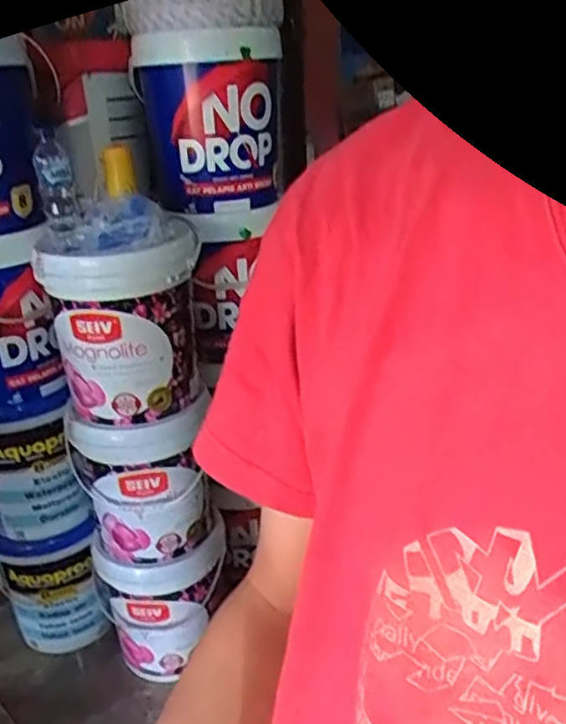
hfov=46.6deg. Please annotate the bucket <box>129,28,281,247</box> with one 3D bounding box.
[{"bbox_3d":[-0.152,-0.501,1.432,0.300,0.399,0.259,-6,25,-6],"label":"bucket"}]

